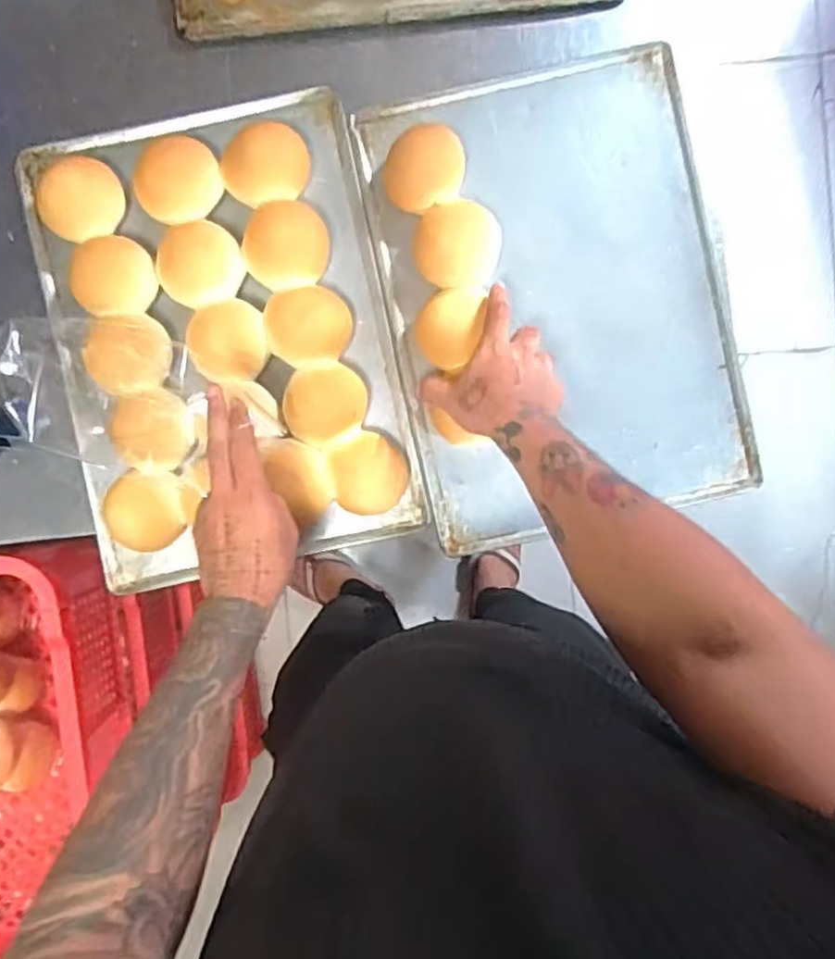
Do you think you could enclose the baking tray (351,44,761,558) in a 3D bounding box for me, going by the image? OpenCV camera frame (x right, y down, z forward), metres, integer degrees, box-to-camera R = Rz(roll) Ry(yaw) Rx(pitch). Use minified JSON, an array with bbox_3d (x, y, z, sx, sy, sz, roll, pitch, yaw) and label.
[{"bbox_3d":[0.140,-0.179,0.685,0.325,0.021,0.442,-13,92,0],"label":"baking tray"}]

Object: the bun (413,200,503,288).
[{"bbox_3d":[0.039,-0.226,0.666,0.083,0.043,0.079,0,92,0],"label":"bun"}]

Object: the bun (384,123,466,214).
[{"bbox_3d":[0.008,-0.298,0.666,0.076,0.040,0.071,0,92,0],"label":"bun"}]

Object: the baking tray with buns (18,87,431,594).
[{"bbox_3d":[-0.188,-0.141,0.658,0.333,0.048,0.443,-11,92,0],"label":"baking tray with buns"}]

